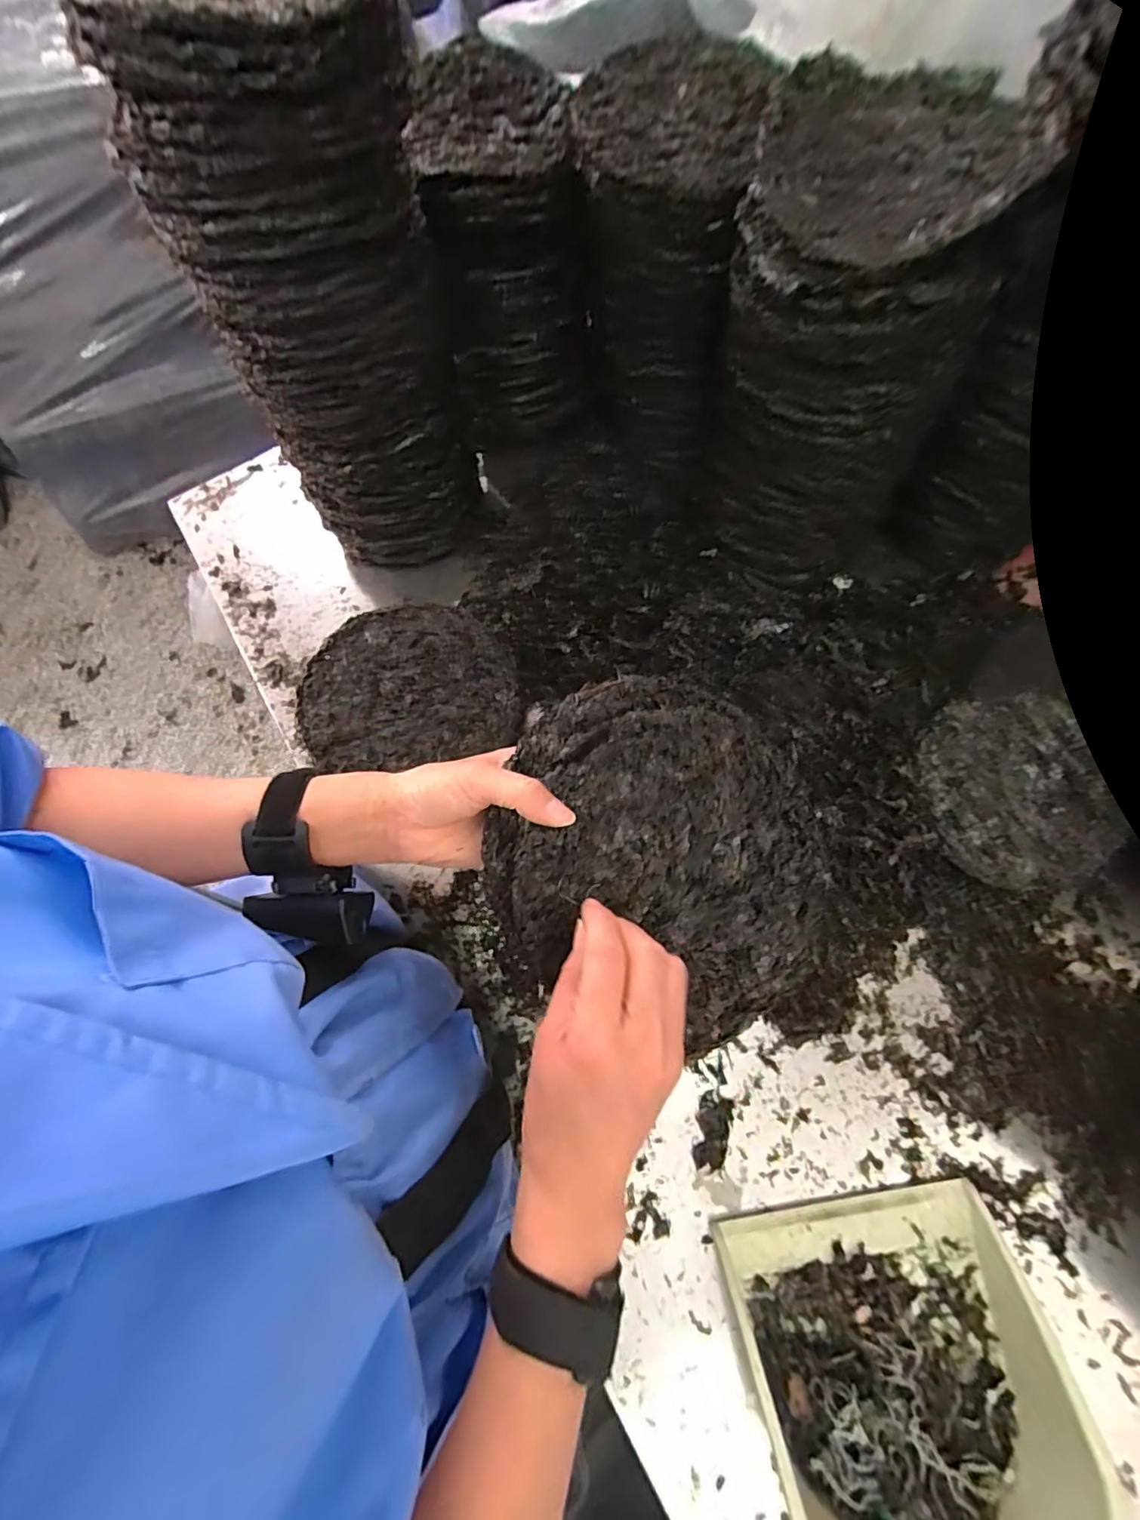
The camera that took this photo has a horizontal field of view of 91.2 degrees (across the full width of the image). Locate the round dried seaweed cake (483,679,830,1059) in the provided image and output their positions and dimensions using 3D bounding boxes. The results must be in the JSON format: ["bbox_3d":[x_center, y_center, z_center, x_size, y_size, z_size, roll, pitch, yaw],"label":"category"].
[{"bbox_3d":[0.056,0.062,0.332,0.194,0.018,0.215,-22,94,-14],"label":"round dried seaweed cake"}]

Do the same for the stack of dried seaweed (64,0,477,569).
[{"bbox_3d":[-0.201,-0.387,0.537,0.182,0.447,0.162,18,73,9],"label":"stack of dried seaweed"}]

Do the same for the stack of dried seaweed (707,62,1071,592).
[{"bbox_3d":[0.230,-0.338,0.530,0.199,0.338,0.164,10,72,5],"label":"stack of dried seaweed"}]

